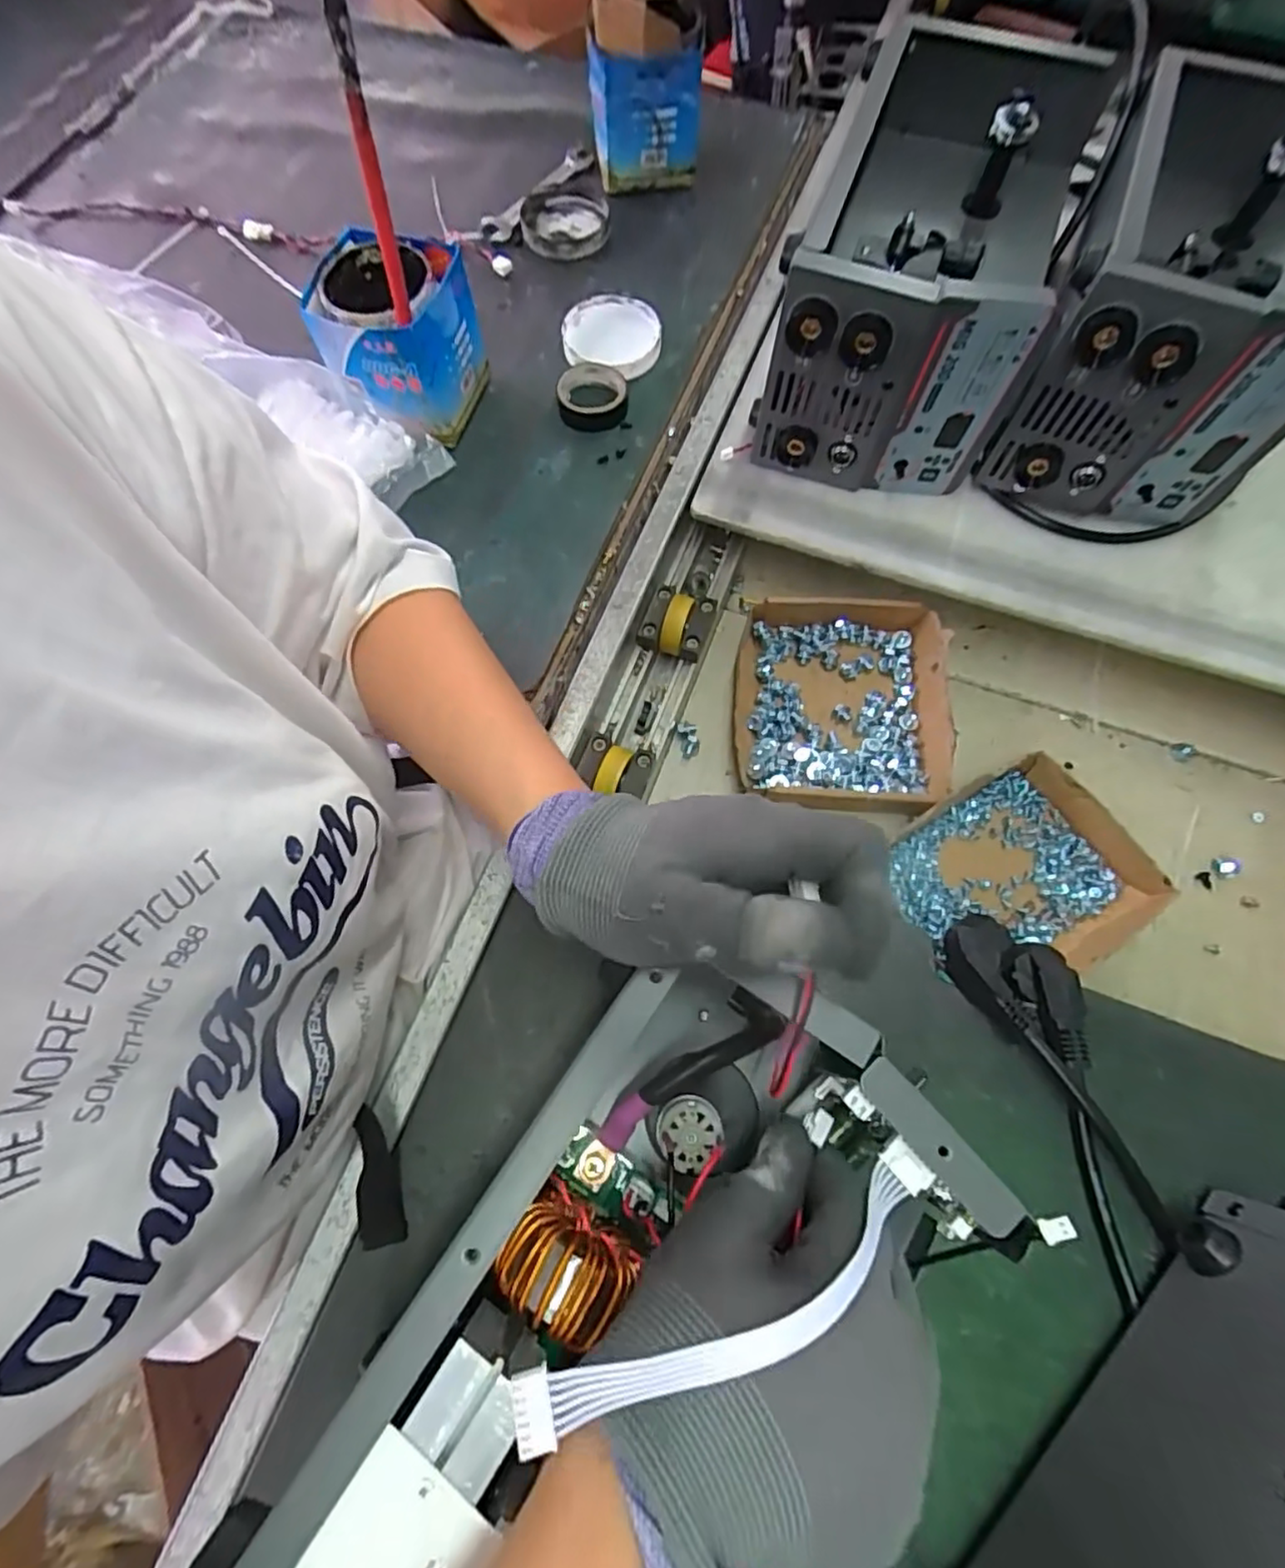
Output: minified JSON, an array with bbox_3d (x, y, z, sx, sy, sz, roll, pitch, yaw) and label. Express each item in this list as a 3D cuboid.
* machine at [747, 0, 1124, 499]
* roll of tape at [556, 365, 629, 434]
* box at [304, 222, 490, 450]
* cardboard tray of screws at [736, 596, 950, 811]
[{"bbox_3d":[0.220,-0.397,0.505,0.174,0.156,0.315,20,73,9],"label":"machine"},{"bbox_3d":[-0.042,-0.329,0.552,0.058,0.016,0.063,-1,71,2],"label":"roll of tape"},{"bbox_3d":[-0.192,-0.346,0.512,0.099,0.108,0.096,14,72,7],"label":"box"},{"bbox_3d":[0.161,-0.065,0.524,0.165,0.026,0.178,2,71,3],"label":"cardboard tray of screws"}]

